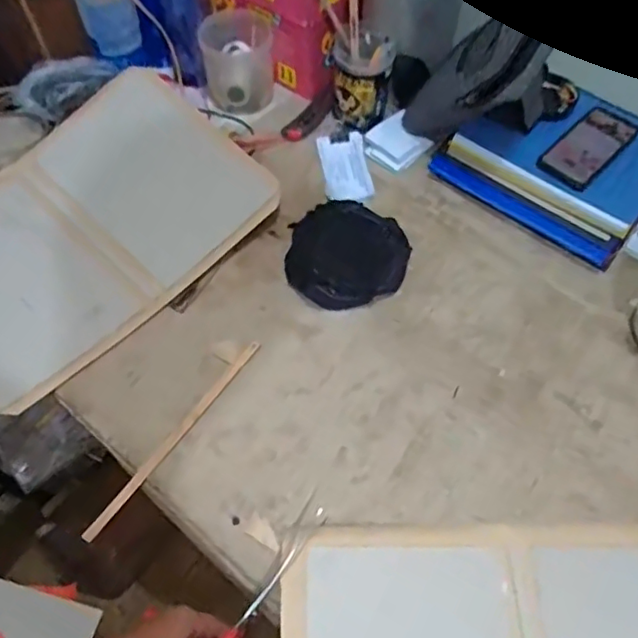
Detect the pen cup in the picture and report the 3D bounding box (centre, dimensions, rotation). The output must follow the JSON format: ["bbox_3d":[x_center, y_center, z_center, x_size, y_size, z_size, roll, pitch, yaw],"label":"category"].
[{"bbox_3d":[0.063,-0.360,0.900,0.084,0.122,0.088,0,60,-1],"label":"pen cup"}]

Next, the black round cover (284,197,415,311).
[{"bbox_3d":[0.041,-0.092,0.816,0.162,0.019,0.166,0,60,-1],"label":"black round cover"}]

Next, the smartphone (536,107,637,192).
[{"bbox_3d":[0.398,-0.255,0.865,0.079,0.015,0.157,40,67,20],"label":"smartphone"}]

